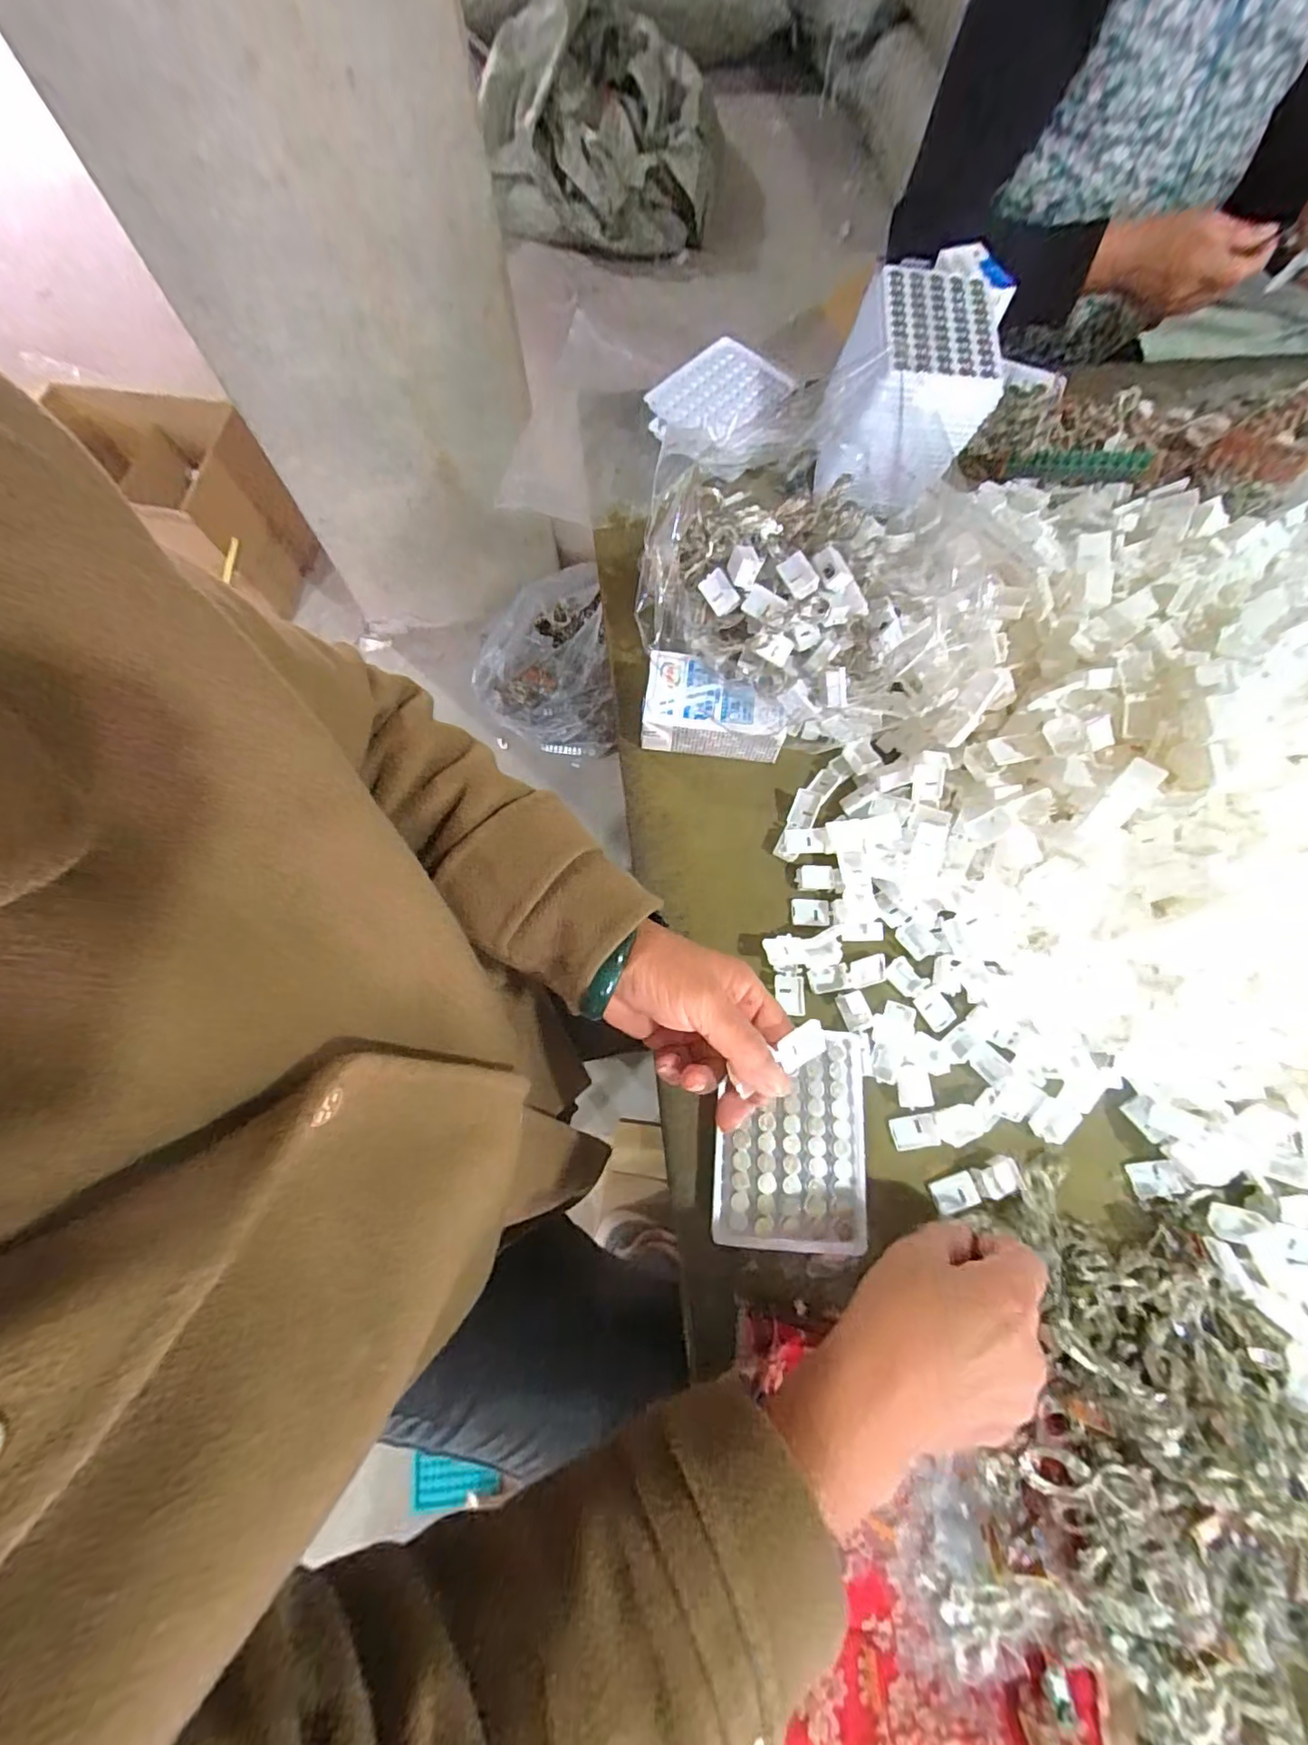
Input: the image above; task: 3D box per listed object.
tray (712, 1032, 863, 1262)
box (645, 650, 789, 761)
[{"bbox_3d":[0.088,0.168,0.365,0.093,0.008,0.128,6,72,1],"label":"tray"},{"bbox_3d":[0.047,-0.128,0.444,0.107,0.045,0.061,7,72,2],"label":"box"}]

